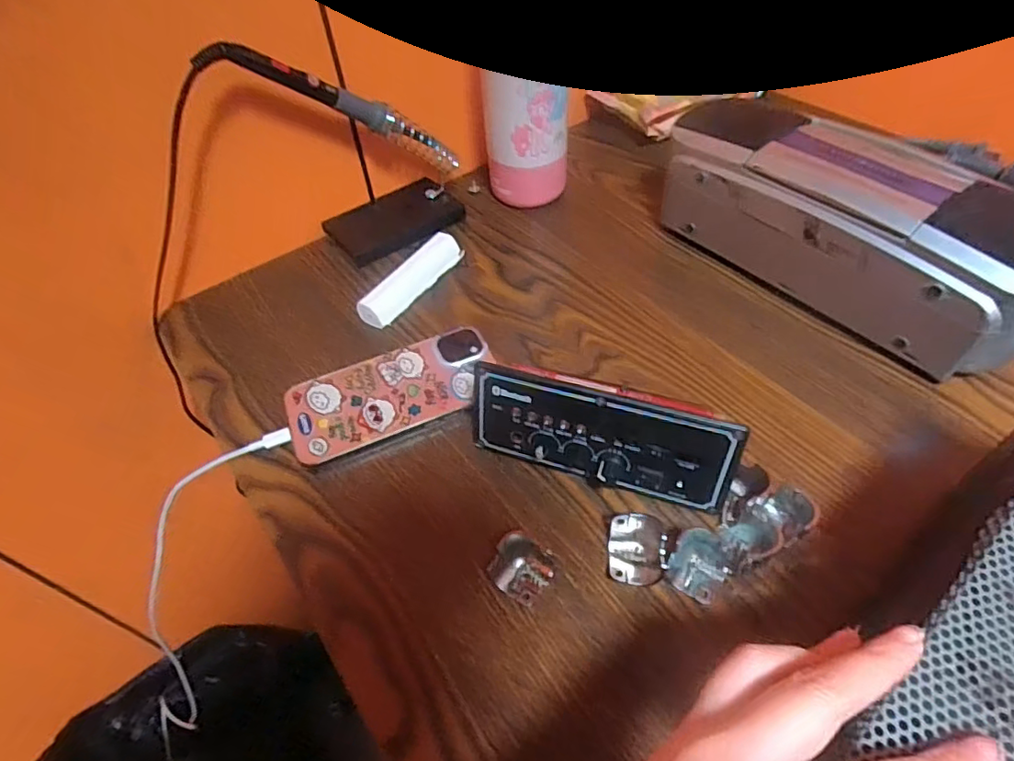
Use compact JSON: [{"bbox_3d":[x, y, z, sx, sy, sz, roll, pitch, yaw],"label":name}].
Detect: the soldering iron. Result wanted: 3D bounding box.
[{"bbox_3d":[-0.121,-0.210,0.439,0.226,0.027,0.030,5,33,-48],"label":"soldering iron"}]

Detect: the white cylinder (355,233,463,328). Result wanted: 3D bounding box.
[{"bbox_3d":[-0.076,-0.082,0.457,0.024,0.021,0.104,26,56,24],"label":"white cylinder"}]

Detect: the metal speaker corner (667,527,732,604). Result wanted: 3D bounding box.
[{"bbox_3d":[0.101,0.096,0.297,0.028,0.022,0.028,-2,49,2],"label":"metal speaker corner"}]

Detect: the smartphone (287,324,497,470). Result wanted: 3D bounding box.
[{"bbox_3d":[-0.076,0.006,0.386,0.140,0.015,0.068,-22,51,-14],"label":"smartphone"}]

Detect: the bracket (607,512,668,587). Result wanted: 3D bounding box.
[{"bbox_3d":[0.070,0.090,0.305,0.028,0.023,0.036,2,50,6],"label":"bracket"}]

